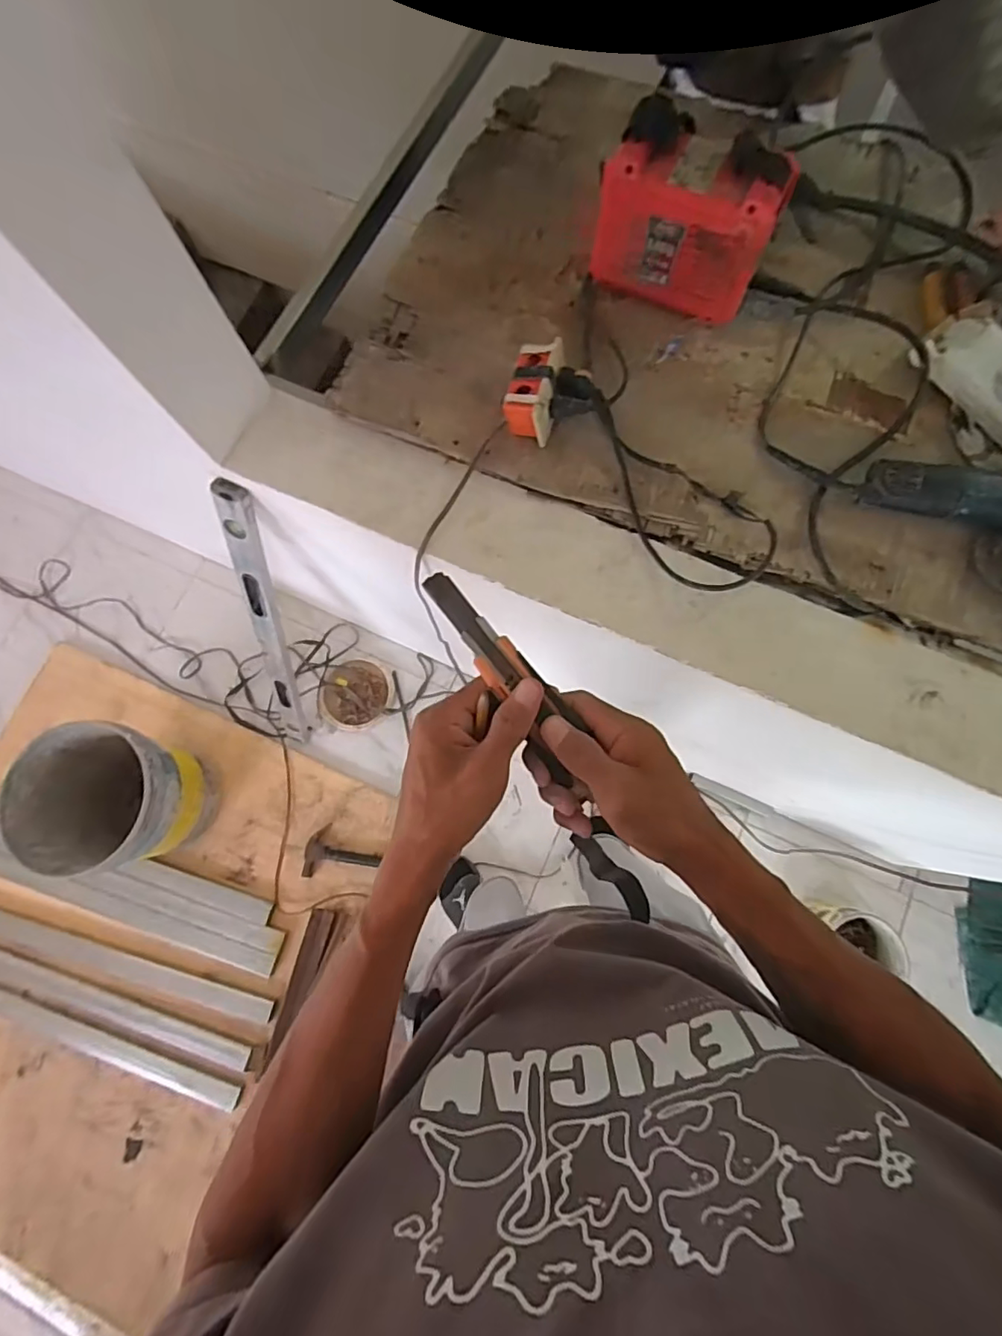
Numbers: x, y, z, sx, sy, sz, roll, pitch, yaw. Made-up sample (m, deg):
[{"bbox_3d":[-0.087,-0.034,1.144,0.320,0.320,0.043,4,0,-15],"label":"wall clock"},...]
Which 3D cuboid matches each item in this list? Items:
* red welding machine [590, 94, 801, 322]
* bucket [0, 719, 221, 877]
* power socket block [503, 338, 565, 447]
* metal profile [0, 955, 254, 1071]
[{"bbox_3d":[0.239,-0.574,0.727,0.215,0.169,0.115,25,80,6],"label":"red welding machine"},{"bbox_3d":[-0.836,0.289,1.258,0.294,0.317,0.281,0,78,2],"label":"bucket"},{"bbox_3d":[0.047,-0.362,0.743,0.068,0.063,0.116,13,78,5],"label":"power socket block"},{"bbox_3d":[-1.045,0.773,1.351,0.966,0.031,0.075,18,78,7],"label":"metal profile"}]

